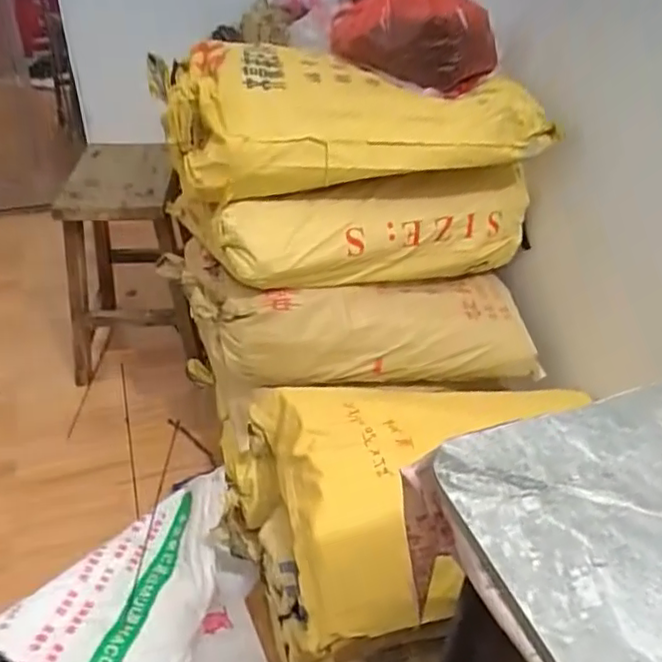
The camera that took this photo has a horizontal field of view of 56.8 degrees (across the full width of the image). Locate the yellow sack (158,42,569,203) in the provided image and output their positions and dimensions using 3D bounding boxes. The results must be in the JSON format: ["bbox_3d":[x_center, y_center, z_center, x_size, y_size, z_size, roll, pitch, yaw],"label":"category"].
[{"bbox_3d":[0.033,-0.410,1.131,0.650,0.162,0.387,-7,38,-14],"label":"yellow sack"}]

